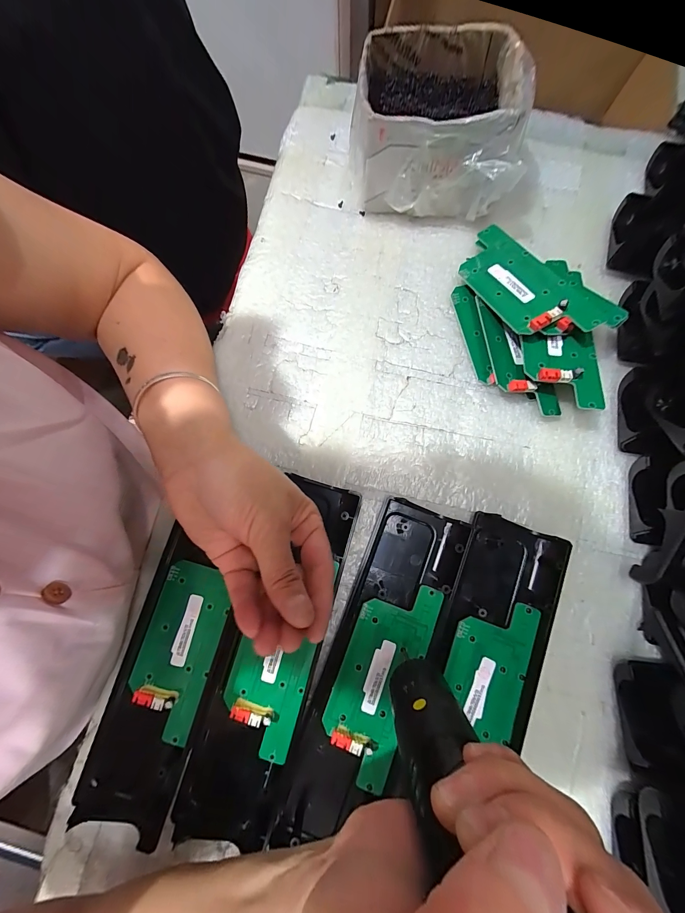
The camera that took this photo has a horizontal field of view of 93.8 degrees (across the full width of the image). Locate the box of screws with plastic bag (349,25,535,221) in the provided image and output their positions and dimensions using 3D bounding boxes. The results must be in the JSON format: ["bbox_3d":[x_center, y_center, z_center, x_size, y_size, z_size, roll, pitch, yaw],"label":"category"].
[{"bbox_3d":[0.082,-0.280,0.276,0.138,0.078,0.105,9,80,1],"label":"box of screws with plastic bag"}]

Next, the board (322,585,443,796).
[{"bbox_3d":[0.026,0.157,0.233,0.052,0.009,0.133,21,80,4],"label":"board"}]

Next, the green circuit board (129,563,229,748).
[{"bbox_3d":[-0.119,0.139,0.233,0.052,0.011,0.113,16,80,3],"label":"green circuit board"}]

